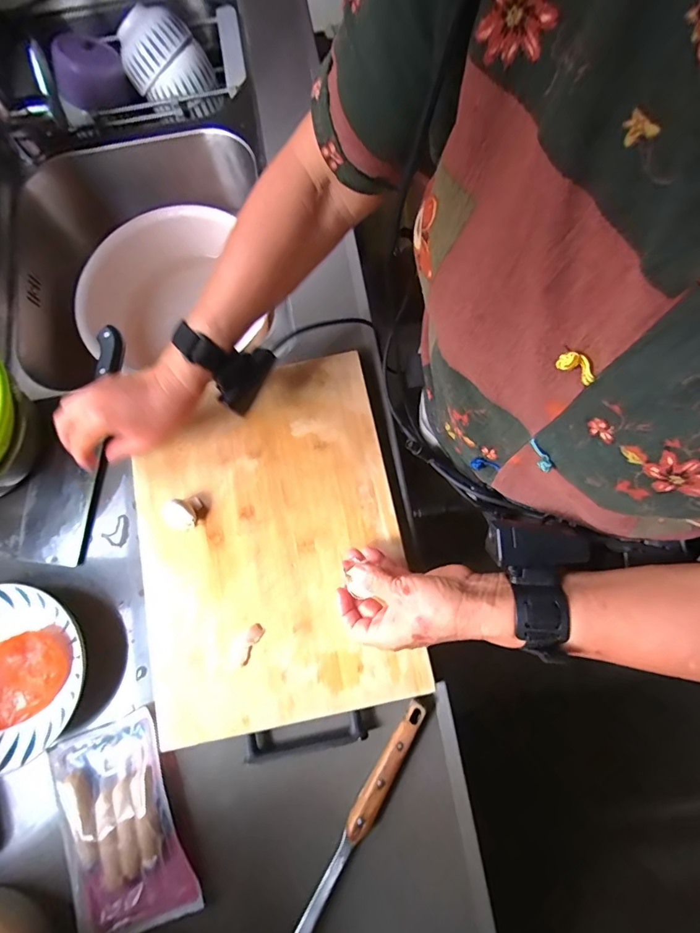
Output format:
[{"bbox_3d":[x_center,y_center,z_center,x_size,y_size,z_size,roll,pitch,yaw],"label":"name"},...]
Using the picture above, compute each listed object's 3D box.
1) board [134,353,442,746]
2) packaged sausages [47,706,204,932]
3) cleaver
[{"bbox_3d":[-0.090,0.075,0.450,0.277,0.012,0.363,-13,77,0],"label":"board"},{"bbox_3d":[-0.225,0.350,0.403,0.108,0.016,0.179,-20,80,-4],"label":"packaged sausages"},{"bbox_3d":[-0.336,-0.029,0.504,0.100,0.019,0.281,6,81,1],"label":"cleaver"}]

